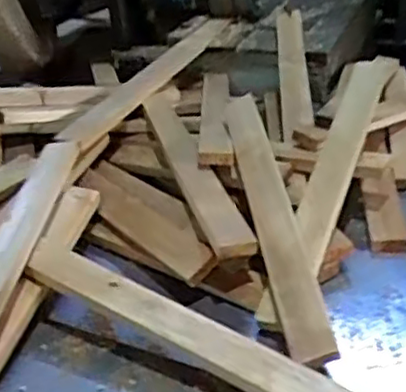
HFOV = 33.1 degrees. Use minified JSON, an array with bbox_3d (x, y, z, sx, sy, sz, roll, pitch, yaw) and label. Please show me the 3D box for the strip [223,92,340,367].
[{"bbox_3d":[0.090,0.002,0.941,0.065,0.021,0.585,7,36,-13],"label":"strip"}]

